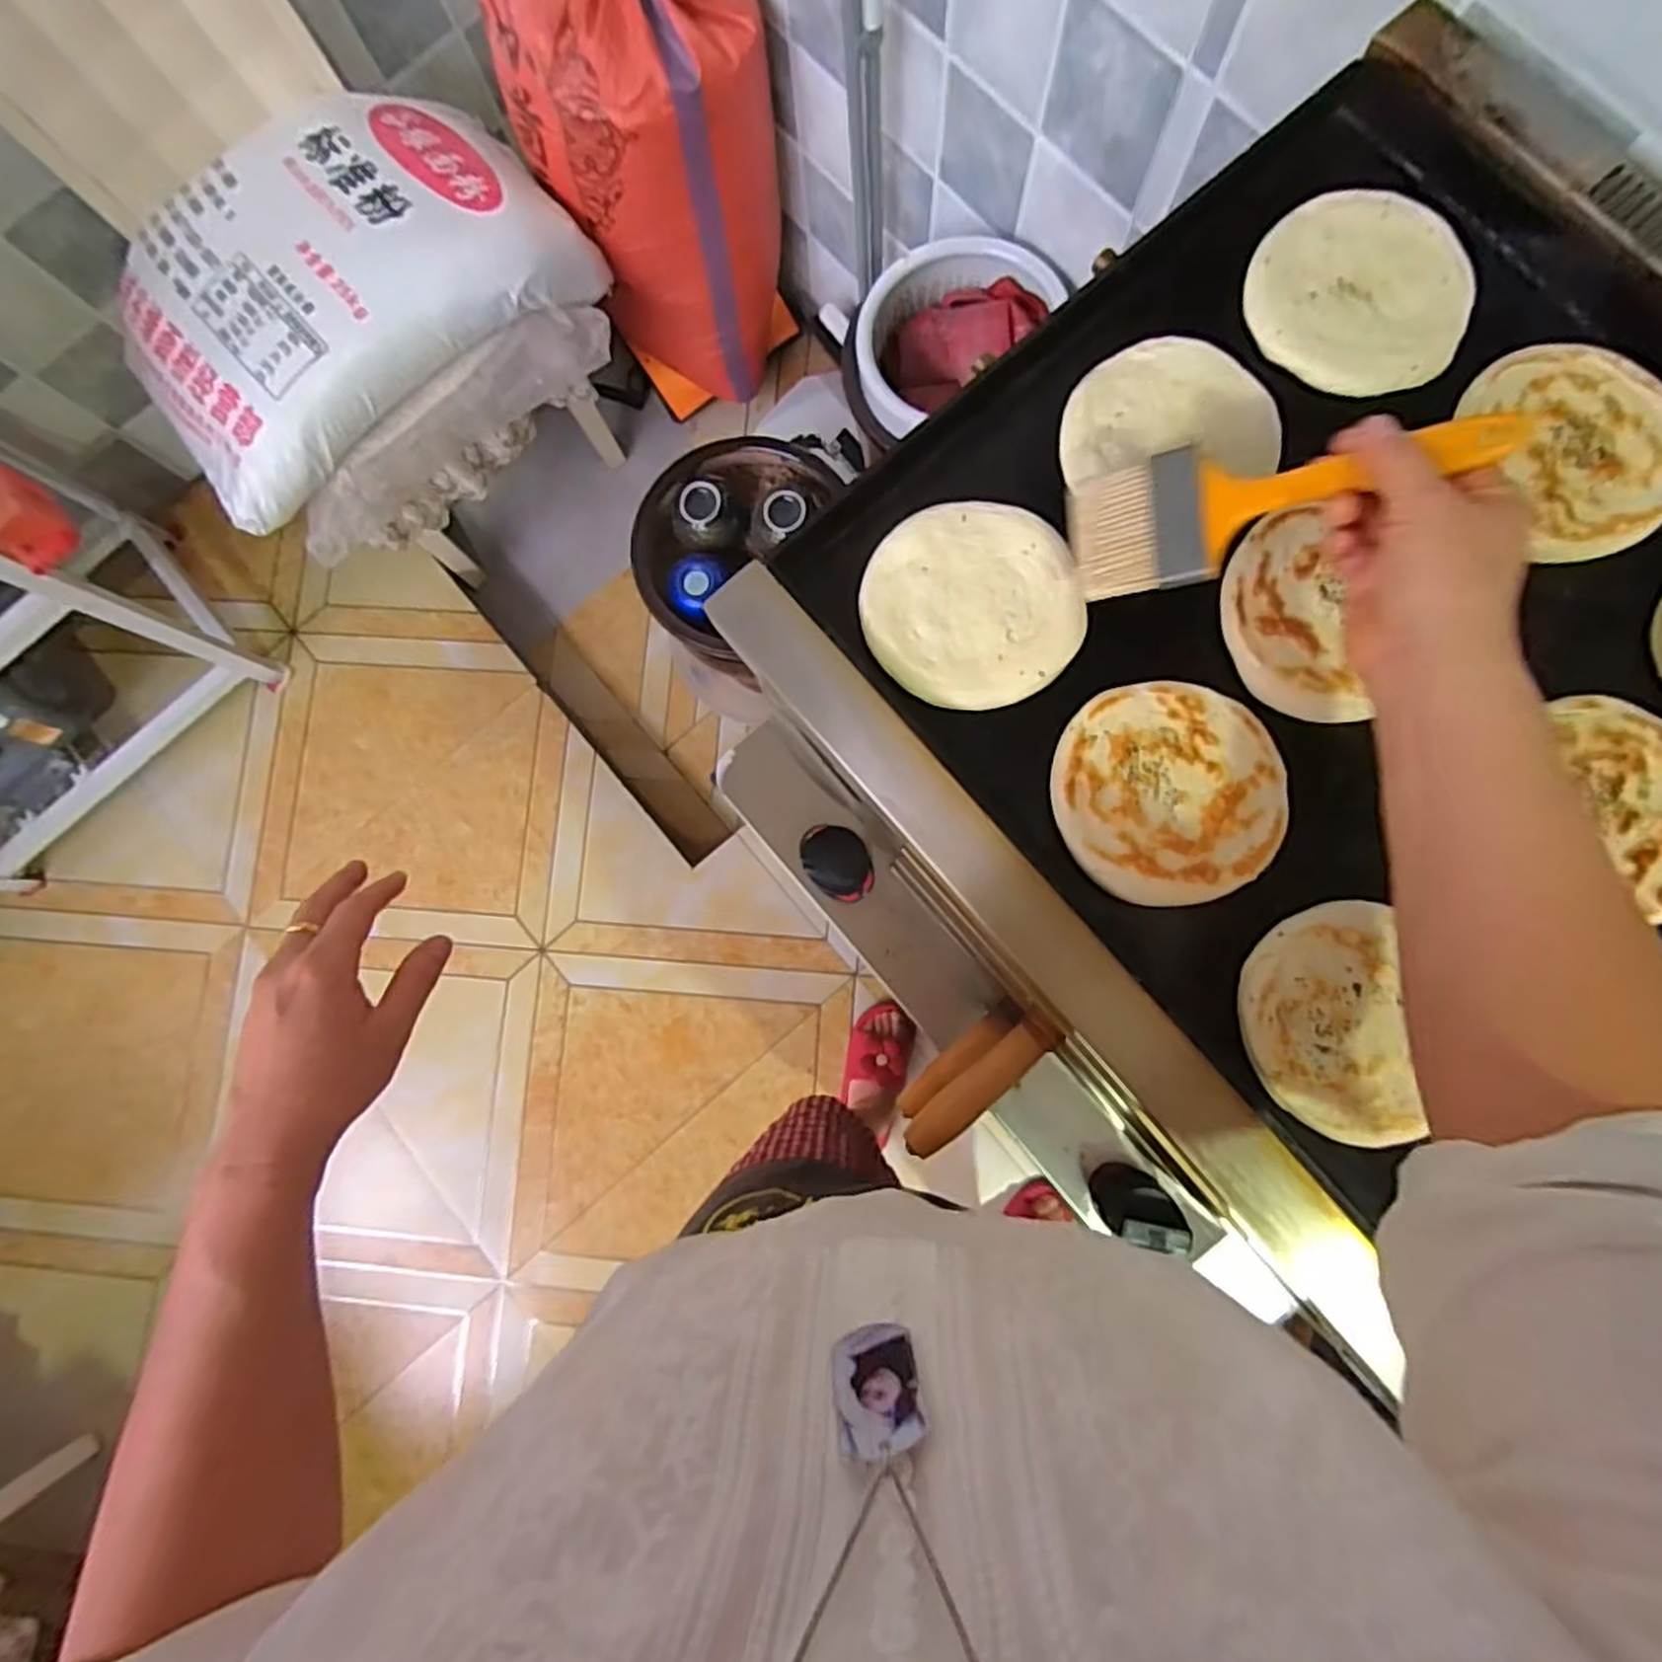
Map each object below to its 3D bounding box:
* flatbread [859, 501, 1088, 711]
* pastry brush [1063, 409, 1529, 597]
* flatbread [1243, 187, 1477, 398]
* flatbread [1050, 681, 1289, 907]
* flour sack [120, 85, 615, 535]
[{"bbox_3d":[0.084,-0.138,0.467,0.124,0.010,0.126,0,83,3],"label":"flatbread"},{"bbox_3d":[0.215,-0.166,0.381,0.190,0.009,0.068,-4,90,34],"label":"pastry brush"},{"bbox_3d":[0.325,-0.332,0.475,0.127,0.008,0.128,0,83,3],"label":"flatbread"},{"bbox_3d":[0.194,-0.022,0.443,0.124,0.006,0.123,0,83,3],"label":"flatbread"},{"bbox_3d":[-0.702,-0.780,1.103,0.656,0.146,0.385,-42,83,-2],"label":"flour sack"}]

